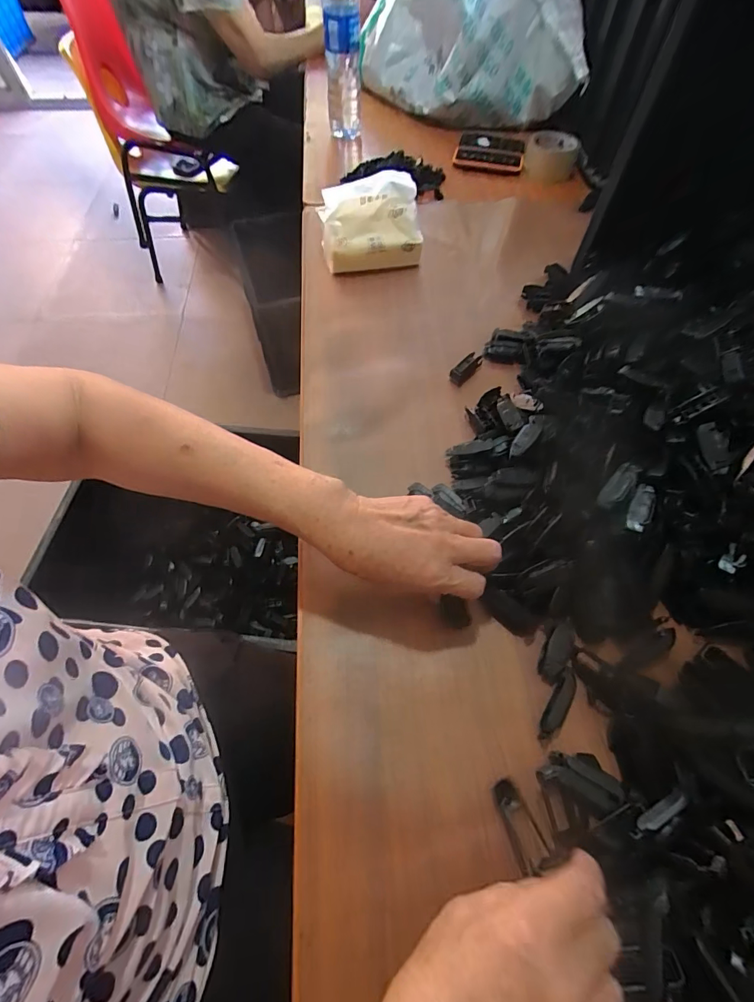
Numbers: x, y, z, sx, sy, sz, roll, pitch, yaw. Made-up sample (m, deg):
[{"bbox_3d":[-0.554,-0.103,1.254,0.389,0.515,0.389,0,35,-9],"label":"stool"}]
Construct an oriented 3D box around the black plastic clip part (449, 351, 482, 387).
[{"bbox_3d":[0.107,-0.160,0.514,0.018,0.019,0.051,35,64,18],"label":"black plastic clip part"}]

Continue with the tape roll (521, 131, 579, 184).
[{"bbox_3d":[0.328,-0.668,0.822,0.095,0.042,0.104,0,59,0],"label":"tape roll"}]

